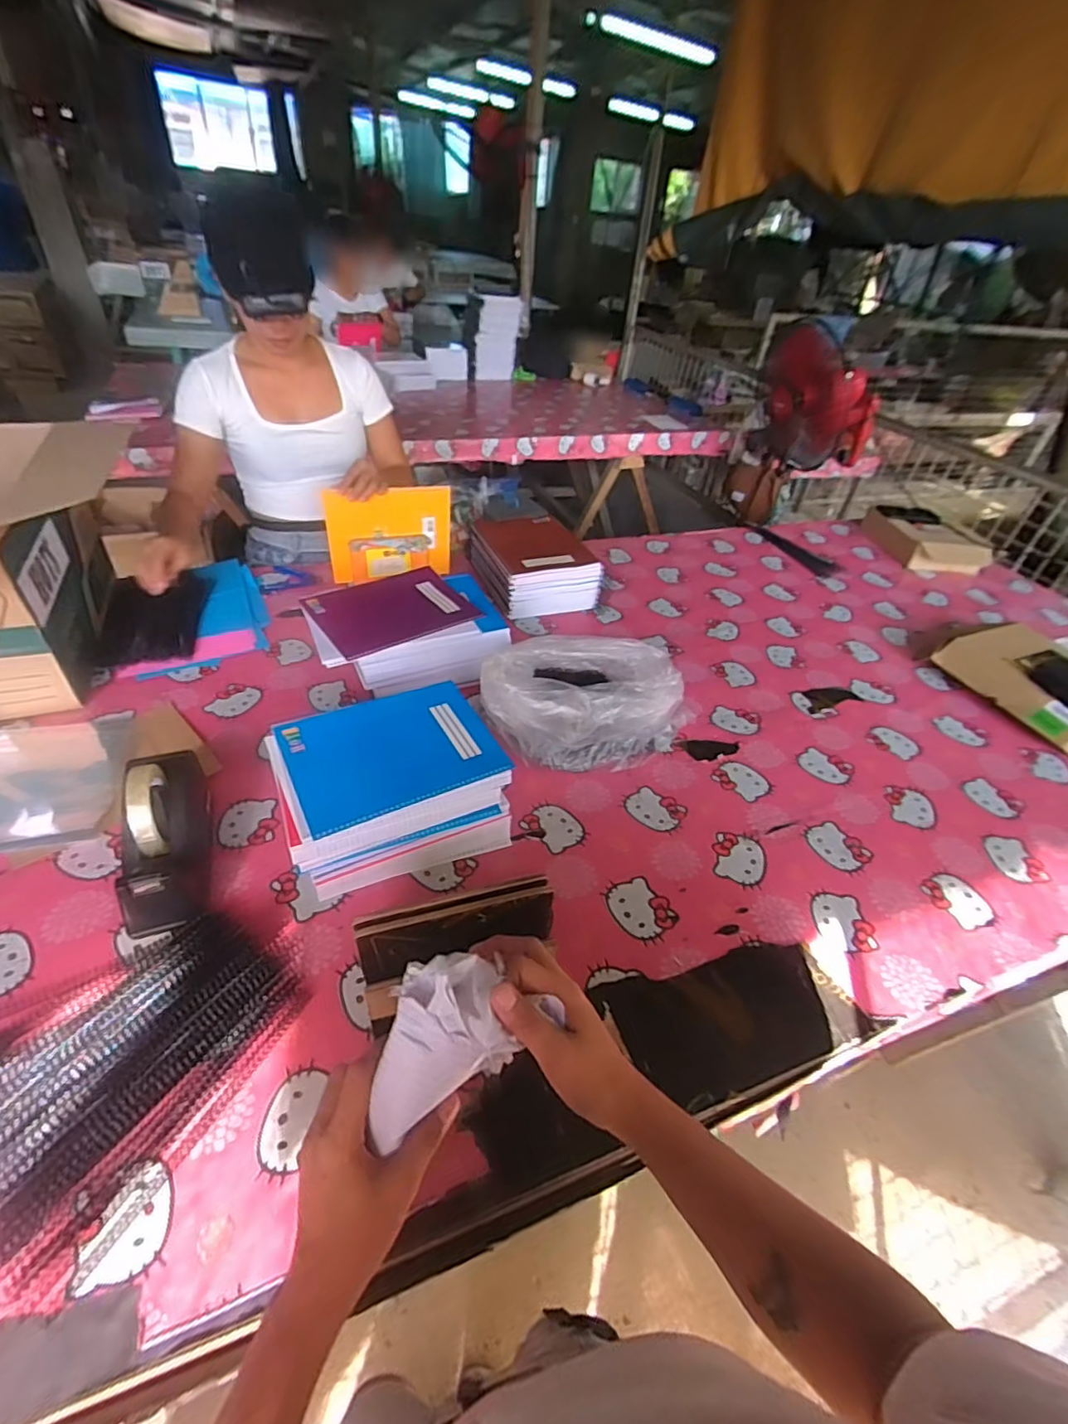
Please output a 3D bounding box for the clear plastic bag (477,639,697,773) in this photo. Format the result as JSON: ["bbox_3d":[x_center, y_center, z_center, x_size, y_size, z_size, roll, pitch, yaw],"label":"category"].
[{"bbox_3d":[0.091,-0.032,0.944,0.353,0.161,0.218,1,41,-7],"label":"clear plastic bag"}]

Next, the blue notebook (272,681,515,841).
[{"bbox_3d":[-0.184,0.047,0.753,0.246,0.020,0.195,-17,46,-26],"label":"blue notebook"}]

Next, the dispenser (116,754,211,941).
[{"bbox_3d":[-0.434,0.142,0.686,0.074,0.129,0.209,-10,43,-18],"label":"dispenser"}]

